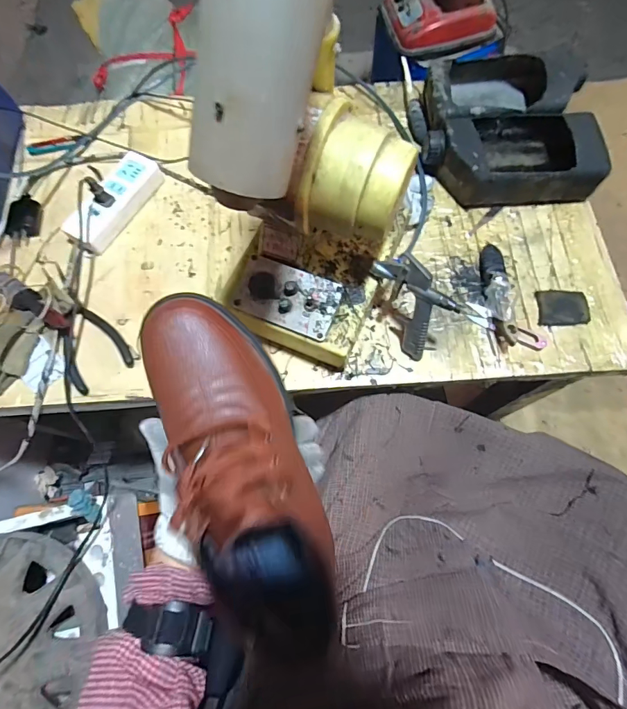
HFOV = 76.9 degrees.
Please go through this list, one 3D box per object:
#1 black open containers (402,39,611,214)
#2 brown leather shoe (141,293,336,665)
[{"bbox_3d":[0.267,-0.327,0.562,0.233,0.065,0.231,-3,72,1],"label":"black open containers"},{"bbox_3d":[-0.056,0.065,0.291,0.087,0.102,0.260,-25,73,-6],"label":"brown leather shoe"}]

